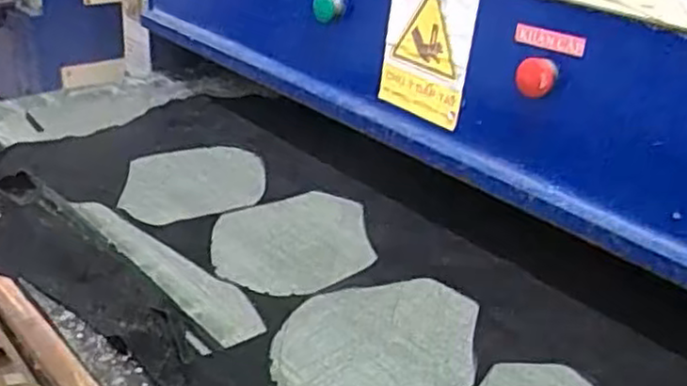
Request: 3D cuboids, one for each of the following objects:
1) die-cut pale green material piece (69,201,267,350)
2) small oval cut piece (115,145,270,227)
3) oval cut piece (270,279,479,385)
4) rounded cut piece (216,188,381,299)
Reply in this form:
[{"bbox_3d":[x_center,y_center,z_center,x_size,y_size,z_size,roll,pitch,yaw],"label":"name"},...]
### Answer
[{"bbox_3d":[-0.206,0.076,0.815,0.056,0.010,0.340,-25,40,-36],"label":"die-cut pale green material piece"},{"bbox_3d":[-0.203,-0.014,0.974,0.186,0.010,0.193,-4,31,-4],"label":"small oval cut piece"},{"bbox_3d":[0.037,0.148,0.710,0.216,0.006,0.171,-4,30,-14],"label":"oval cut piece"},{"bbox_3d":[-0.056,0.058,0.863,0.204,0.005,0.181,-14,34,-27],"label":"rounded cut piece"}]

